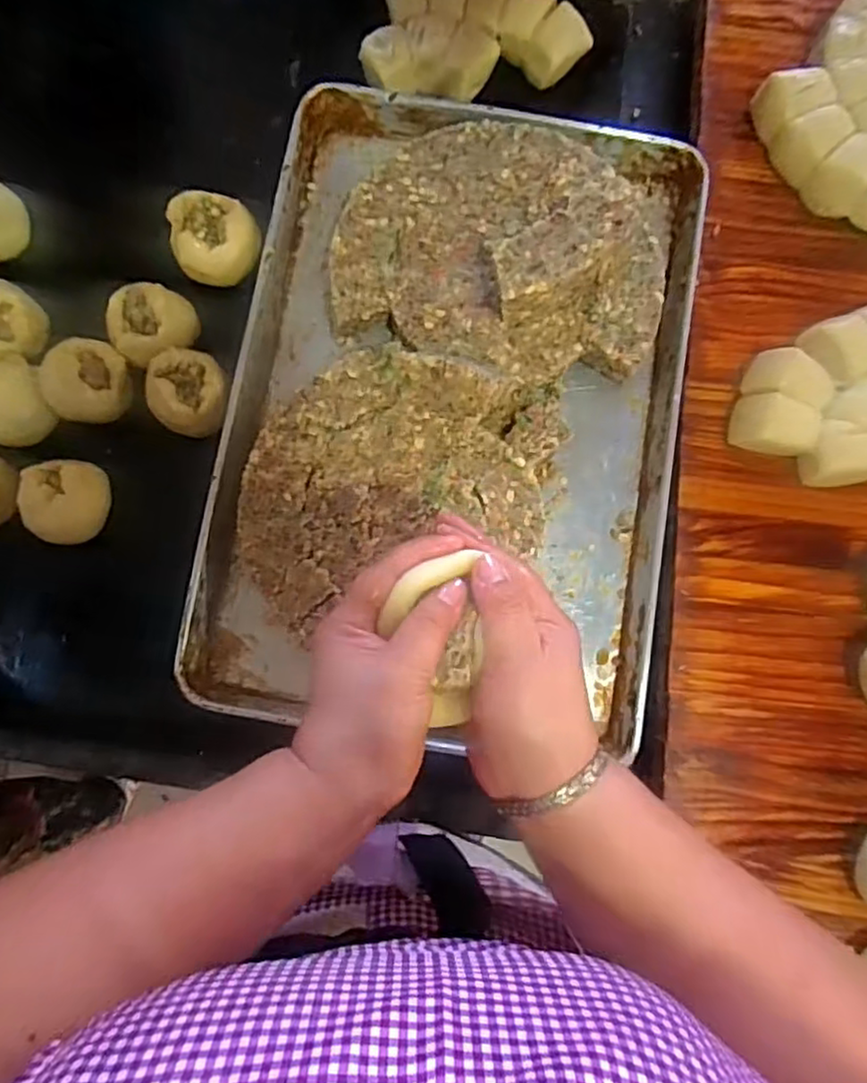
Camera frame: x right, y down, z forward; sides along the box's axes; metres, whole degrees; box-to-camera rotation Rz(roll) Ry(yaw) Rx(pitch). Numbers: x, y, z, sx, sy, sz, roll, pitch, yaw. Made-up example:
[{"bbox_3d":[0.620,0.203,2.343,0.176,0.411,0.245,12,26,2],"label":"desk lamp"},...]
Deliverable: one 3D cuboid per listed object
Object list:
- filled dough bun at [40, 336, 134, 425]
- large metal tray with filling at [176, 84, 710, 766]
[{"bbox_3d":[-0.319,-0.148,0.605,0.071,0.045,0.074,3,82,-2],"label":"filled dough bun"},{"bbox_3d":[0.025,-0.143,0.593,0.406,0.109,0.574,9,82,-1],"label":"large metal tray with filling"}]

